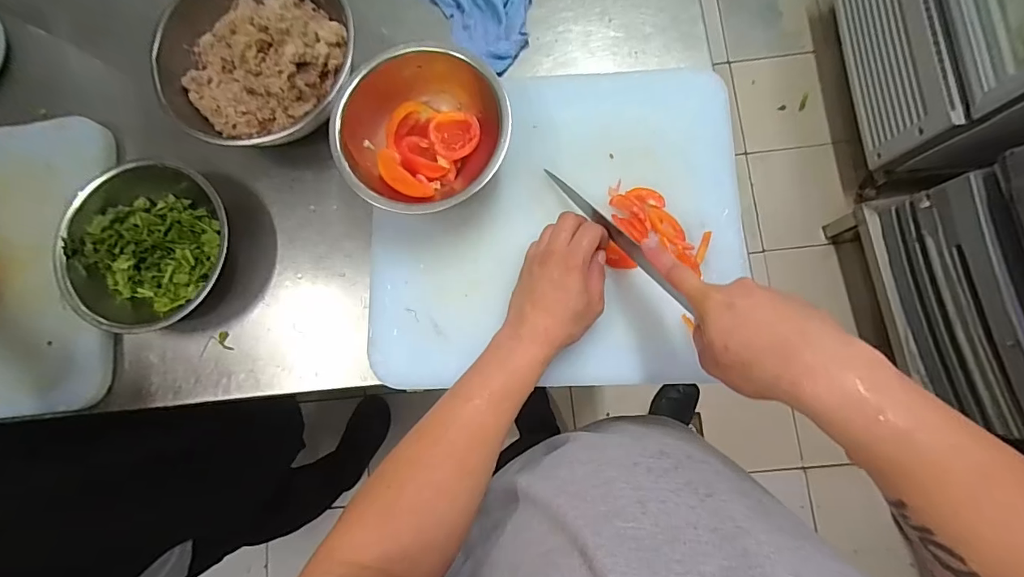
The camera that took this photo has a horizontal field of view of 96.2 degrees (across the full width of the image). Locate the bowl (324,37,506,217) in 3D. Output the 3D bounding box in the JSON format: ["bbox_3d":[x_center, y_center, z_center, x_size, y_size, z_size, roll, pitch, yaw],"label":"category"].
[{"bbox_3d":[-0.088,-0.155,0.478,0.164,0.088,0.158,-1,82,4],"label":"bowl"}]

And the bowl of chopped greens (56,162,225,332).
[{"bbox_3d":[-0.394,-0.044,0.509,0.176,0.056,0.178,-1,82,4],"label":"bowl of chopped greens"}]

